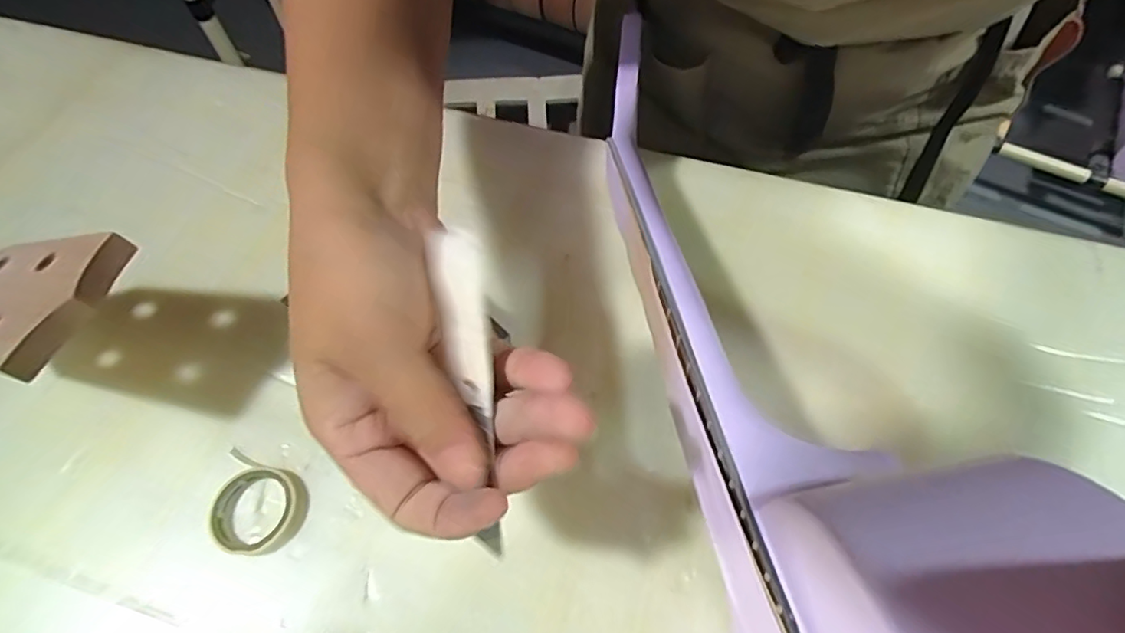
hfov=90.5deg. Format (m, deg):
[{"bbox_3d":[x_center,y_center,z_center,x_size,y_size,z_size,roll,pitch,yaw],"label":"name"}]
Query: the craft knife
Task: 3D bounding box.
[{"bbox_3d":[-0.029,0.022,0.179,0.018,0.008,0.101,-8,85,-4],"label":"craft knife"}]

